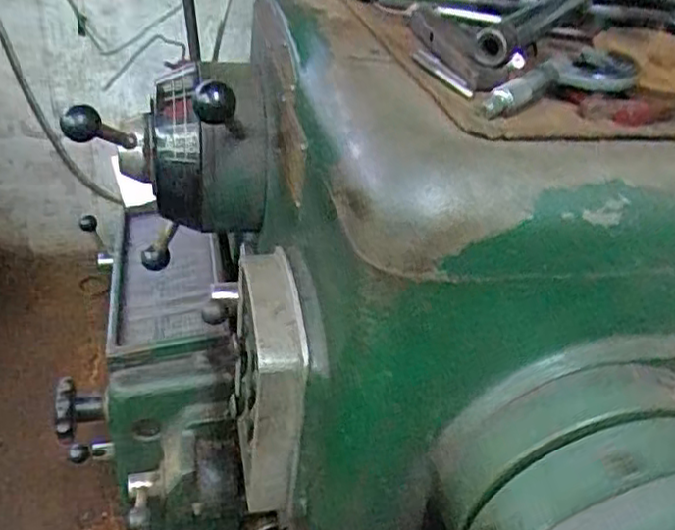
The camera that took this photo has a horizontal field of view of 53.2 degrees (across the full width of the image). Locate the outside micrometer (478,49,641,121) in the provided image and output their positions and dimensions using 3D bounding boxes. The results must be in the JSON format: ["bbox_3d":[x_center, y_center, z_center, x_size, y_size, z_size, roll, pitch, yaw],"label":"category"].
[{"bbox_3d":[0.149,-0.116,0.435,0.050,0.025,0.139,30,40,29],"label":"outside micrometer"}]

